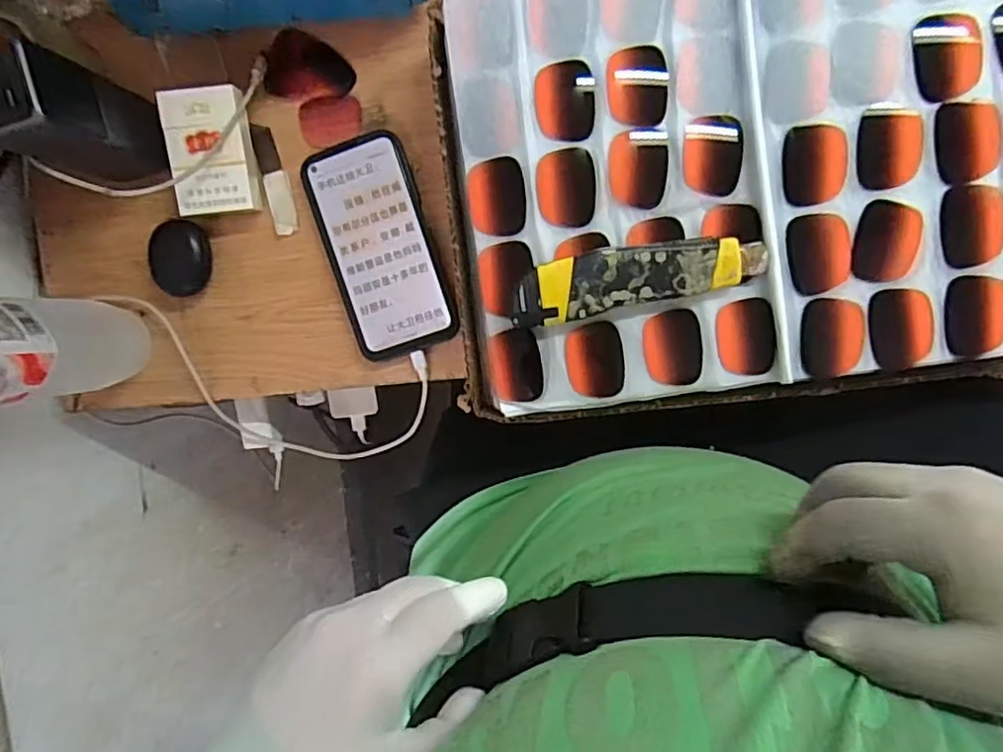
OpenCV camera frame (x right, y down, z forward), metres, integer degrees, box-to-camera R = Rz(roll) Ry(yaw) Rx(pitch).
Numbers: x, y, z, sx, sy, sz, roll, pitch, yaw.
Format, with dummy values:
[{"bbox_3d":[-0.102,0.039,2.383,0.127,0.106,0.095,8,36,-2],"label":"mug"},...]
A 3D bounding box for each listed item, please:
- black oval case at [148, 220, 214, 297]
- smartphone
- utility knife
[{"bbox_3d":[-0.255,-0.093,0.503,0.043,0.017,0.058,9,97,5],"label":"black oval case"},{"bbox_3d":[-0.093,-0.100,0.488,0.080,0.014,0.165,-18,94,7],"label":"smartphone"},{"bbox_3d":[0.084,-0.063,0.394,0.154,0.021,0.037,-12,95,7],"label":"utility knife"}]

